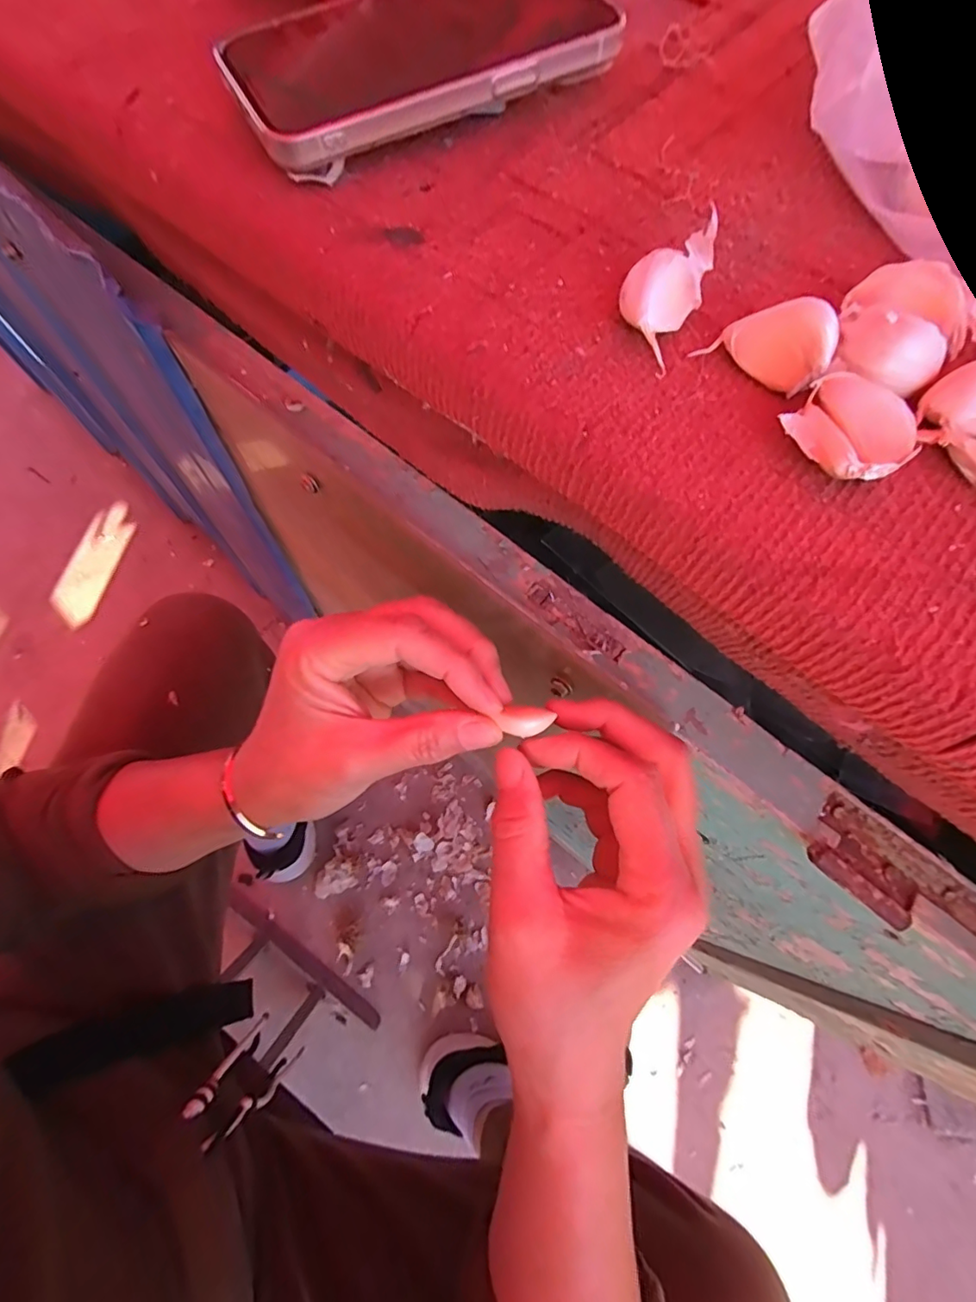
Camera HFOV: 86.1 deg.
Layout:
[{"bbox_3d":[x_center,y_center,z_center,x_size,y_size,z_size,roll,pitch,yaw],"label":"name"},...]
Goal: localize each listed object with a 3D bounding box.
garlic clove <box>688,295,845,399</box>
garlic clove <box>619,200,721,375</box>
[{"bbox_3d":[0.085,-0.093,0.157,0.034,0.019,0.016,31,68,8],"label":"garlic clove"},{"bbox_3d":[0.054,-0.112,0.160,0.022,0.026,0.036,27,67,7],"label":"garlic clove"}]

